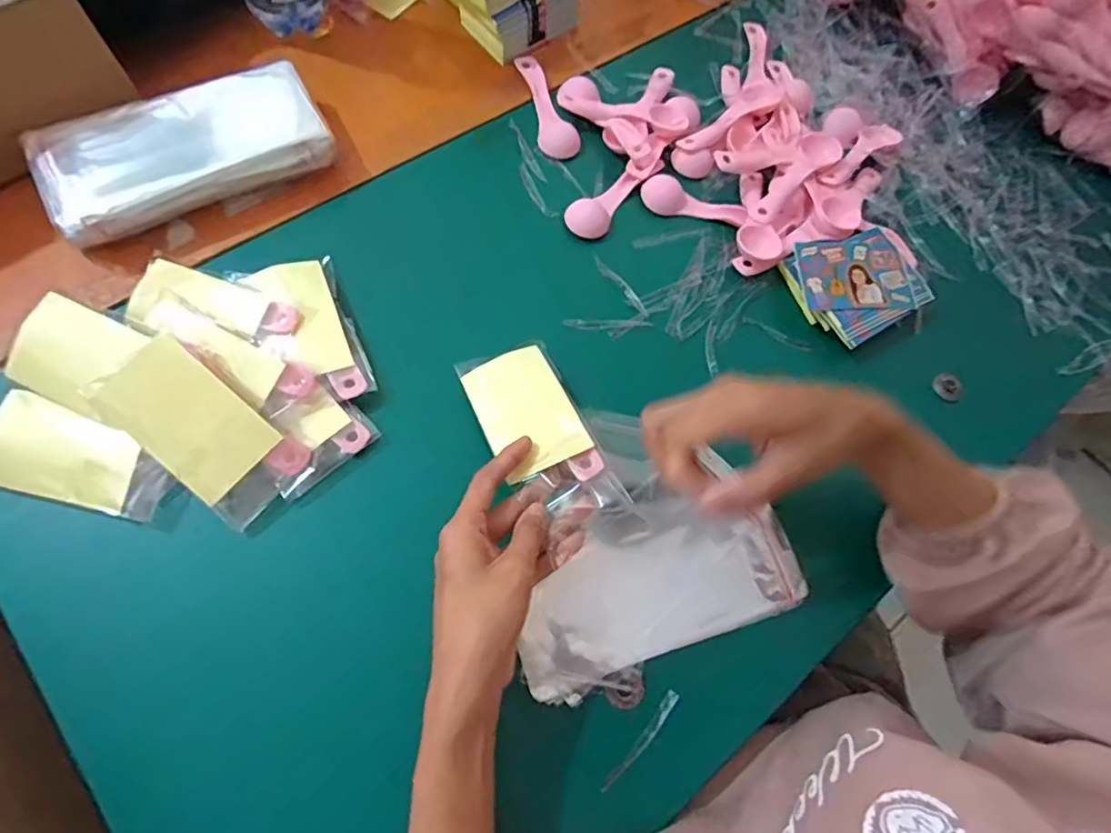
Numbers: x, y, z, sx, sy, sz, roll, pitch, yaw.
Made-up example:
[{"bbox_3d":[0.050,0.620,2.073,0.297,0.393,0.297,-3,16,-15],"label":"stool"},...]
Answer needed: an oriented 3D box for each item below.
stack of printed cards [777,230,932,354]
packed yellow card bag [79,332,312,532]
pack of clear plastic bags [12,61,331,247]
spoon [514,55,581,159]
[{"bbox_3d":[0.240,-0.107,0.457,0.096,0.028,0.088,-28,74,-12],"label":"stack of printed cards"},{"bbox_3d":[-0.217,0.009,0.352,0.062,0.008,0.115,-46,106,-6],"label":"packed yellow card bag"},{"bbox_3d":[-0.266,-0.194,0.413,0.187,0.025,0.084,-28,88,-17],"label":"pack of clear plastic bags"},{"bbox_3d":[-0.007,-0.274,0.500,0.033,0.010,0.111,-13,73,-12],"label":"spoon"}]

